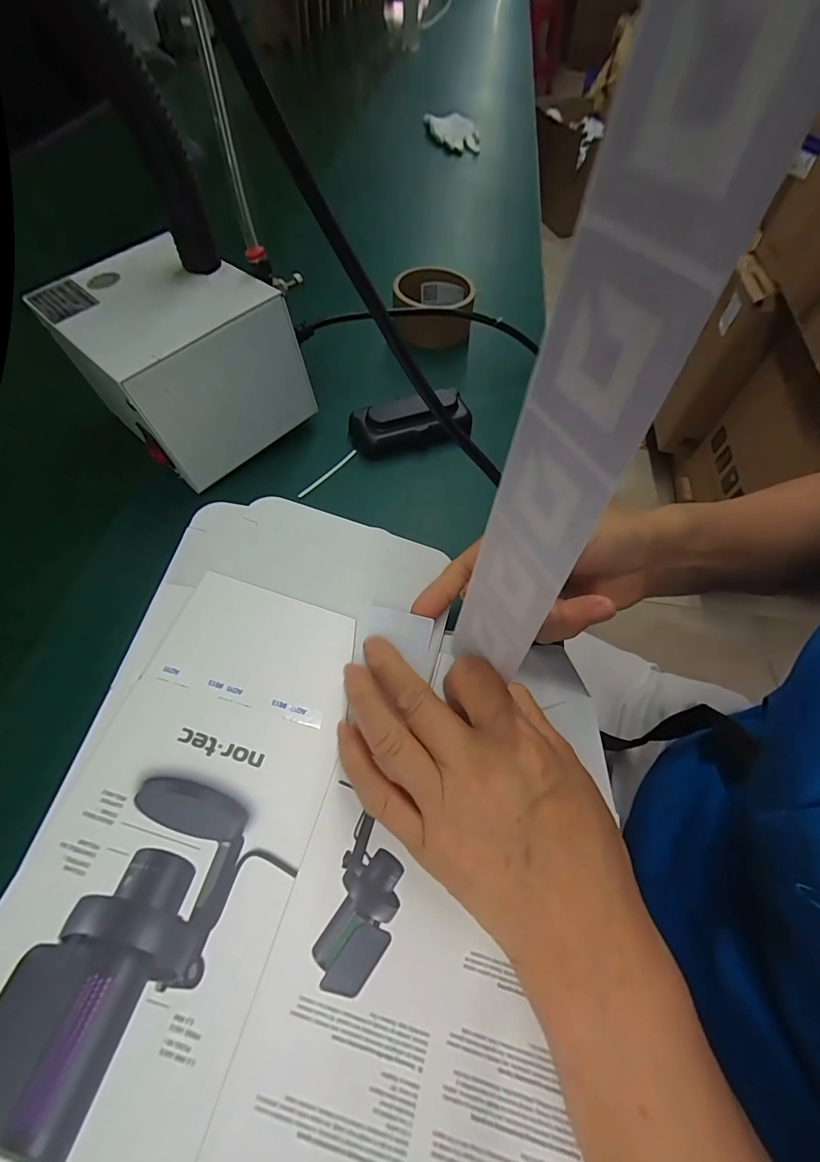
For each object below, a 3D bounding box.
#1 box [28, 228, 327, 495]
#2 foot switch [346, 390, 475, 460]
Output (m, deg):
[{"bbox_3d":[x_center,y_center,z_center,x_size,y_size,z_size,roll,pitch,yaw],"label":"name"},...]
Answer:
[{"bbox_3d":[-0.183,-0.183,0.348,0.169,0.095,0.130,41,68,21],"label":"box"},{"bbox_3d":[0.001,-0.141,0.382,0.106,0.032,0.044,-14,61,-8],"label":"foot switch"}]

